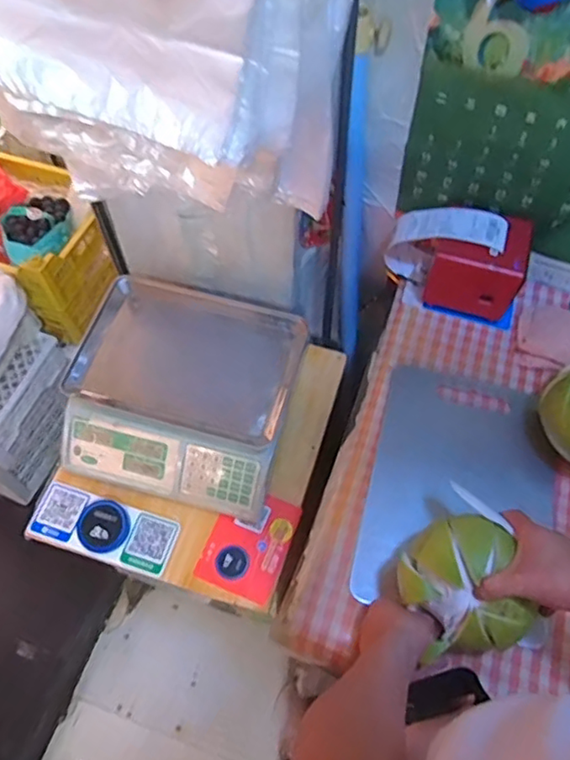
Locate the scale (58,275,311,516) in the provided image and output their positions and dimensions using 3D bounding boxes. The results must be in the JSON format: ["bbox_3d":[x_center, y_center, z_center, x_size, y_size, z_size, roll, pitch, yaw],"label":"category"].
[{"bbox_3d":[-0.160,0.016,0.941,0.336,0.119,0.311,14,62,7],"label":"scale"}]

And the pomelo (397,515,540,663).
[{"bbox_3d":[0.186,0.227,0.647,0.122,0.118,0.131,-9,62,-6],"label":"pomelo"}]

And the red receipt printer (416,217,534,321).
[{"bbox_3d":[0.277,-0.172,0.869,0.132,0.105,0.101,12,62,6],"label":"red receipt printer"}]

